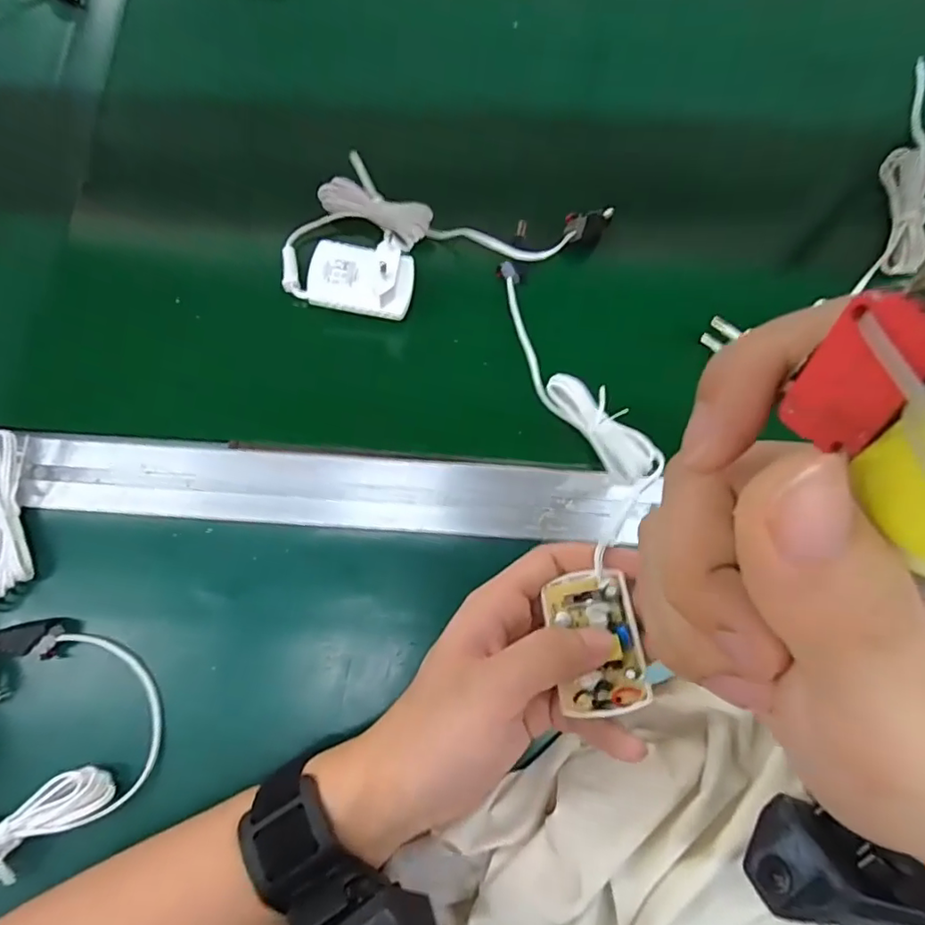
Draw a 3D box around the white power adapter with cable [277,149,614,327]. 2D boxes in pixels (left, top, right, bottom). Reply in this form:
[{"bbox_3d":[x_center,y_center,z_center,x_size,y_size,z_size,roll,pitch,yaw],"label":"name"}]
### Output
[{"bbox_3d":[-0.012,-0.133,0.341,0.192,0.041,0.103,11,76,2],"label":"white power adapter with cable"}]

